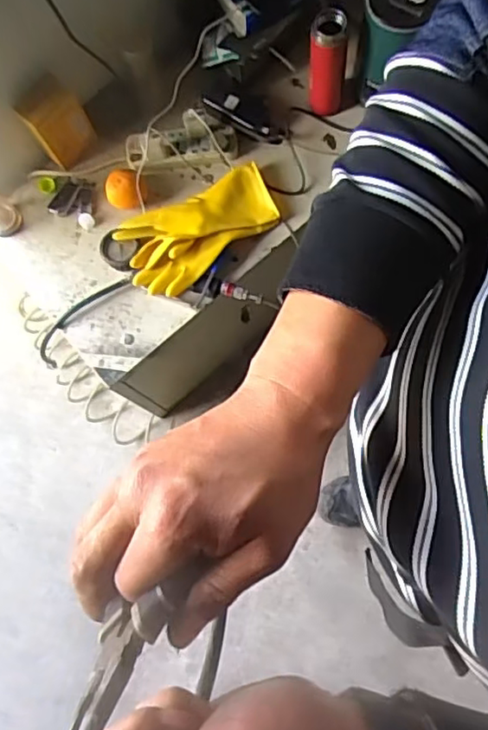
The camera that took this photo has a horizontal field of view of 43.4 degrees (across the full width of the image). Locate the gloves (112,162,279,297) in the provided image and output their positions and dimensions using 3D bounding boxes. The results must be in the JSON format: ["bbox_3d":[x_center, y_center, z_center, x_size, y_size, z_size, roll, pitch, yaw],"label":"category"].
[{"bbox_3d":[-0.073,-0.215,0.964,0.244,0.054,0.137,-28,76,-2],"label":"gloves"}]

